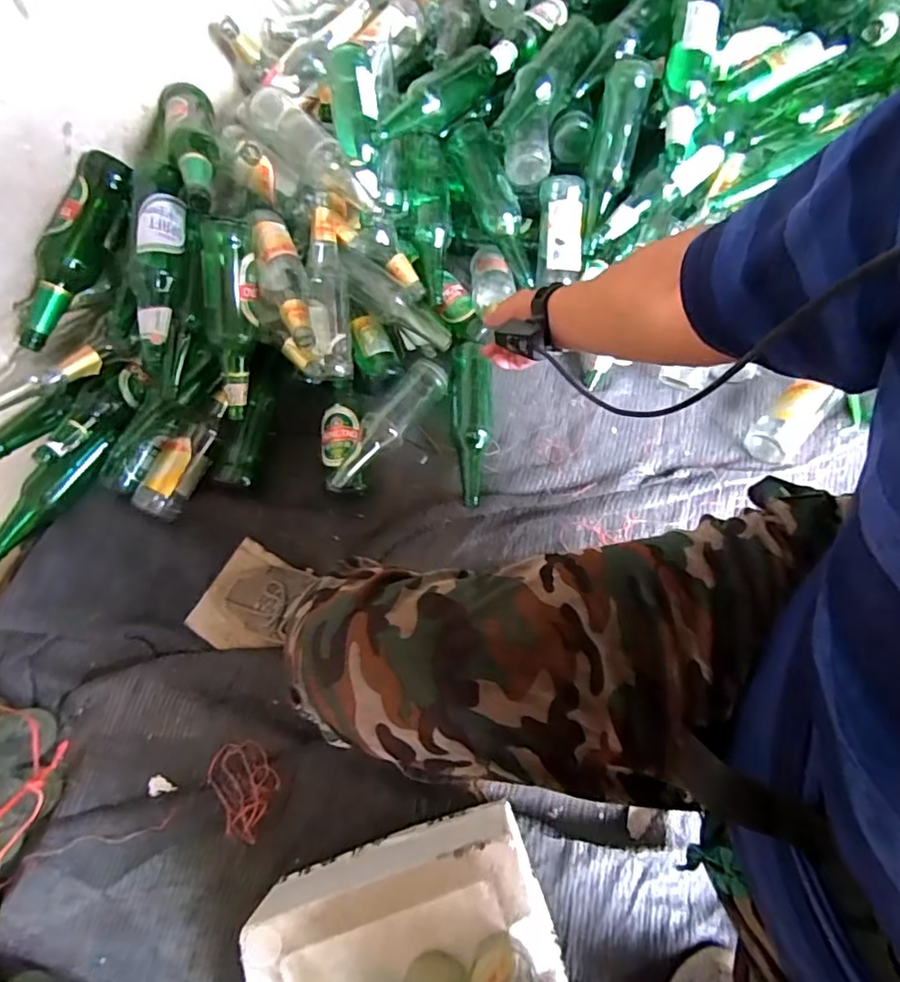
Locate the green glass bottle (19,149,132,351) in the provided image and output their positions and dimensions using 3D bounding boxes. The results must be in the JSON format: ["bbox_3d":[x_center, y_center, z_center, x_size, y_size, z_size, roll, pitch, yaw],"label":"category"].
[{"bbox_3d":[-0.495,-0.311,0.733,0.069,0.065,0.263,21,75,8],"label":"green glass bottle"}]

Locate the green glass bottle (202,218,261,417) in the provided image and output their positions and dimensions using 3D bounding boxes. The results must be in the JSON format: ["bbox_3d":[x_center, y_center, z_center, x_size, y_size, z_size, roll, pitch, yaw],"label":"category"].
[{"bbox_3d":[-0.300,-0.231,0.782,0.077,0.061,0.255,2,102,3],"label":"green glass bottle"}]

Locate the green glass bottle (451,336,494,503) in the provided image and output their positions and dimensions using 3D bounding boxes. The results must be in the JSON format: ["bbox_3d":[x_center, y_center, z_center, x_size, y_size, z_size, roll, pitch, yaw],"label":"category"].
[{"bbox_3d":[0.033,-0.106,0.876,0.065,0.058,0.257,1,74,2],"label":"green glass bottle"}]

